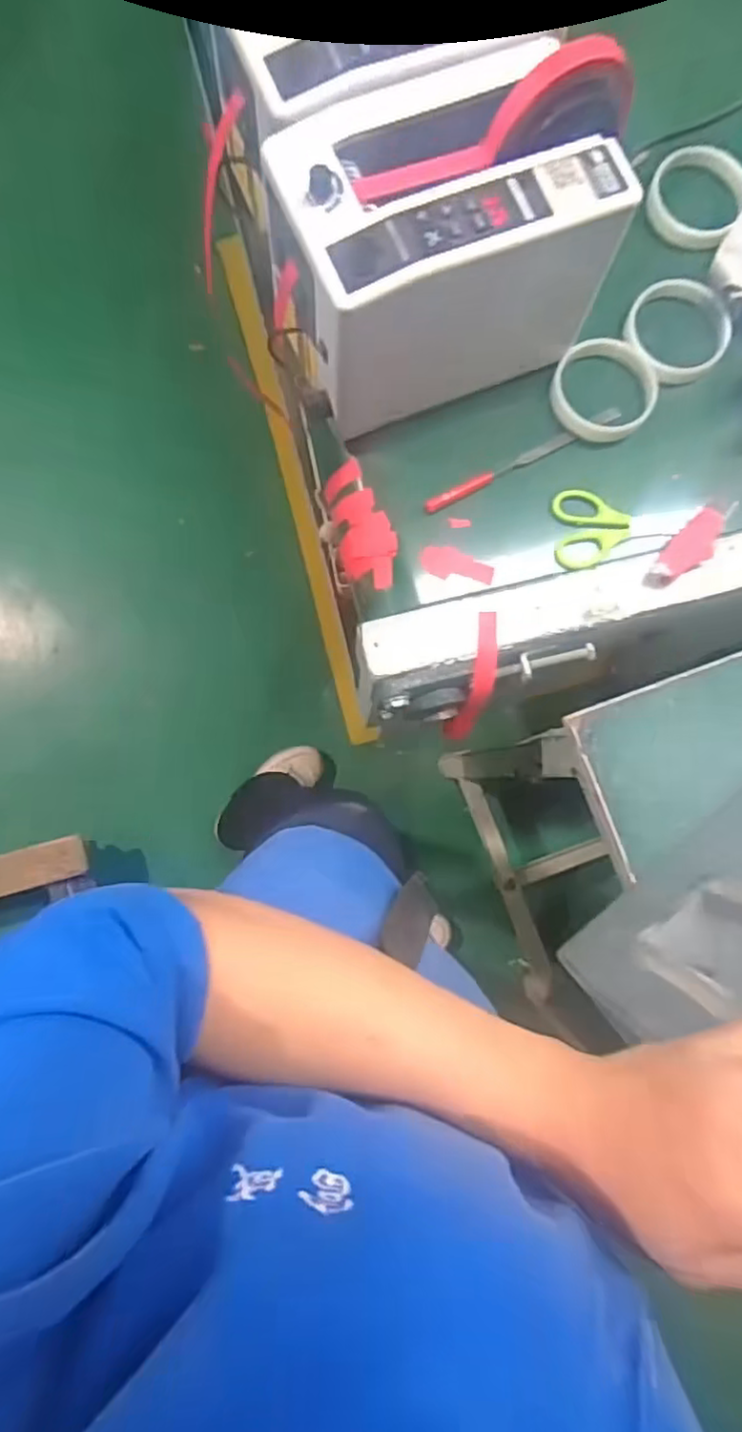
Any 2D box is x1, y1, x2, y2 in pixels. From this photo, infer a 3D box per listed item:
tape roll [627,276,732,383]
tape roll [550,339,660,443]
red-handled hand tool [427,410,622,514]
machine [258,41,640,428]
[{"bbox_3d":[0.256,-0.322,0.542,0.085,0.009,0.085,0,83,-1],"label":"tape roll"},{"bbox_3d":[0.190,-0.266,0.538,0.084,0.012,0.080,0,83,-1],"label":"tape roll"},{"bbox_3d":[0.126,-0.210,0.535,0.184,0.011,0.011,-29,85,-4],"label":"red-handled hand tool"},{"bbox_3d":[0.058,-0.336,0.471,0.238,0.144,0.148,-22,84,-3],"label":"machine"}]

